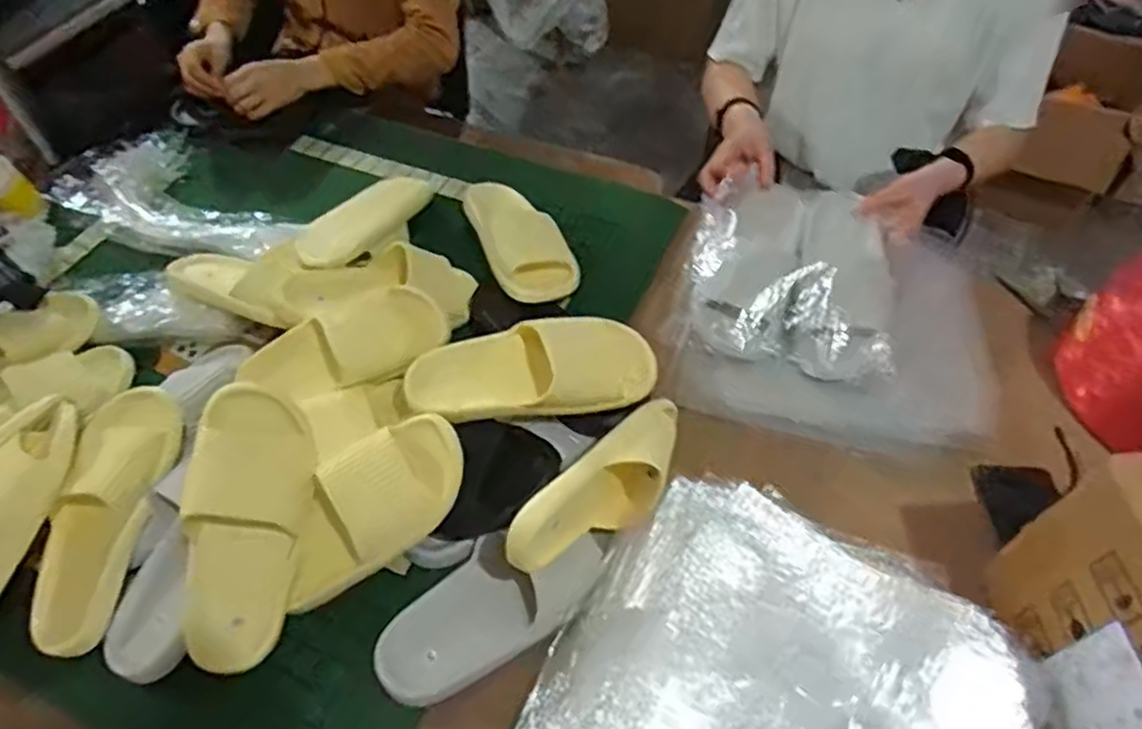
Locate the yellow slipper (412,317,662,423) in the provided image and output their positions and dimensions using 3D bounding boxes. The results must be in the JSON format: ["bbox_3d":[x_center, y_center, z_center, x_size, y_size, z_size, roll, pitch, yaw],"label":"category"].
[{"bbox_3d":[-0.039,0.011,0.732,0.250,0.074,0.099,-5,54,-4],"label":"yellow slipper"}]

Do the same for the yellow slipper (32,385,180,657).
[{"bbox_3d":[-0.451,0.143,0.688,0.086,0.055,0.253,11,76,8],"label":"yellow slipper"}]

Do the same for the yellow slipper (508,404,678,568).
[{"bbox_3d":[0.040,0.124,0.698,0.070,0.120,0.236,33,60,22],"label":"yellow slipper"}]

